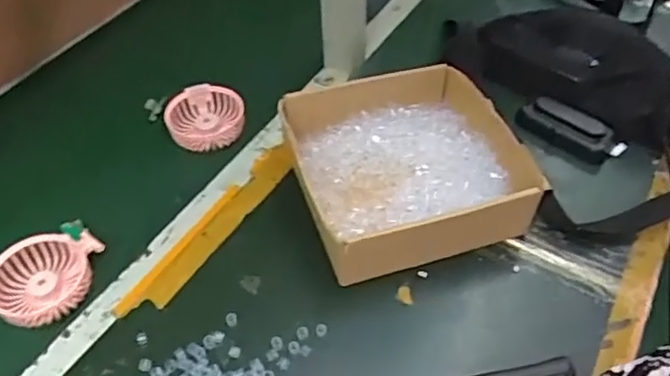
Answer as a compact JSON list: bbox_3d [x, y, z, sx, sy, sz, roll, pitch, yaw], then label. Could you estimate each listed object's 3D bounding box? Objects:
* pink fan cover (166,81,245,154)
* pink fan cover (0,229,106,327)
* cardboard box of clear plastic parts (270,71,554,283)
[{"bbox_3d":[-0.159,-0.091,0.761,0.092,0.039,0.092,-12,47,-9],"label":"pink fan cover"},{"bbox_3d":[-0.281,0.083,0.599,0.083,0.029,0.104,21,51,21],"label":"pink fan cover"},{"bbox_3d":[0.073,-0.021,0.648,0.219,0.078,0.221,-15,48,-11],"label":"cardboard box of clear plastic parts"}]

